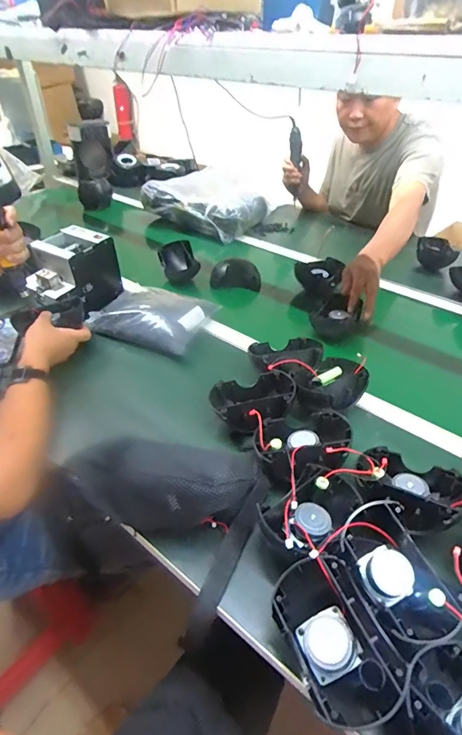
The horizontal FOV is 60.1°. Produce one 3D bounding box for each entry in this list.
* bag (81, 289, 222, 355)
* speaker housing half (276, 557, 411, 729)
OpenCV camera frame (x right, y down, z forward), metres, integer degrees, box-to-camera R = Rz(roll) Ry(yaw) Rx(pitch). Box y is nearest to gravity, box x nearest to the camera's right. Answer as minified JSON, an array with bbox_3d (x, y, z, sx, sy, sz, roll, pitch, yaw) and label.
[{"bbox_3d":[-0.174,-0.114,0.881,0.254,0.058,0.191,10,40,9],"label":"bag"},{"bbox_3d":[0.098,0.261,0.391,0.090,0.067,0.142,-14,42,-19],"label":"speaker housing half"}]

